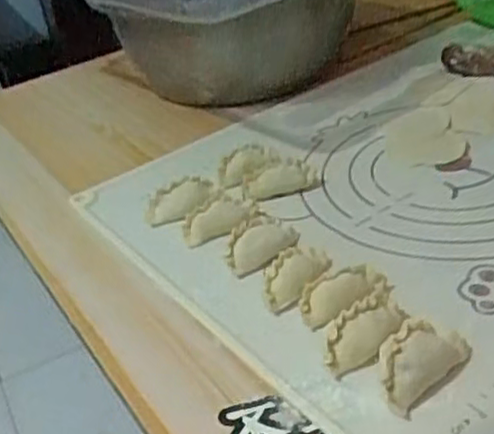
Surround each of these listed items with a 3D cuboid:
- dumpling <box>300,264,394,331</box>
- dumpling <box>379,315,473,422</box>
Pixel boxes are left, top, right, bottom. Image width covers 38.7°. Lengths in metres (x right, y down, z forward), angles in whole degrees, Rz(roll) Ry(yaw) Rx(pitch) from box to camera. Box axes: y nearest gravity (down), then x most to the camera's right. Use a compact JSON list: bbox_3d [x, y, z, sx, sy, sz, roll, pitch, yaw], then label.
[{"bbox_3d":[0.060,0.045,0.419,0.061,0.019,0.025,-21,35,-20],"label":"dumpling"},{"bbox_3d":[0.089,0.073,0.366,0.061,0.021,0.030,-31,40,-32],"label":"dumpling"}]

